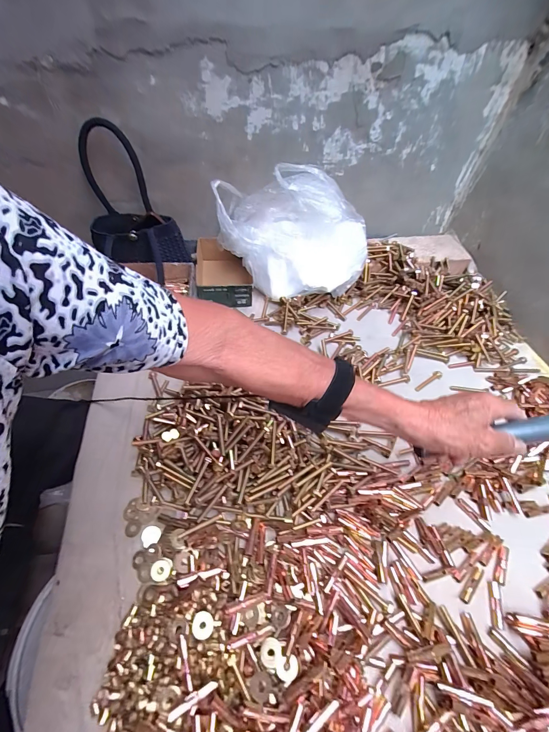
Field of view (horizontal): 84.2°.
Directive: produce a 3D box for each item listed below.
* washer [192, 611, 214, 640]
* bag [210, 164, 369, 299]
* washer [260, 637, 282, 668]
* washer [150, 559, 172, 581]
[{"bbox_3d":[-0.079,0.286,0.335,0.023,0.004,0.024,2,42,-2],"label":"washer"},{"bbox_3d":[0.044,-0.270,0.643,0.305,0.216,0.190,-9,55,-10],"label":"bag"},{"bbox_3d":[-0.003,0.306,0.325,0.022,0.008,0.022,2,54,-2],"label":"washer"},{"bbox_3d":[-0.140,0.252,0.375,0.024,0.004,0.022,2,54,-2],"label":"washer"}]

